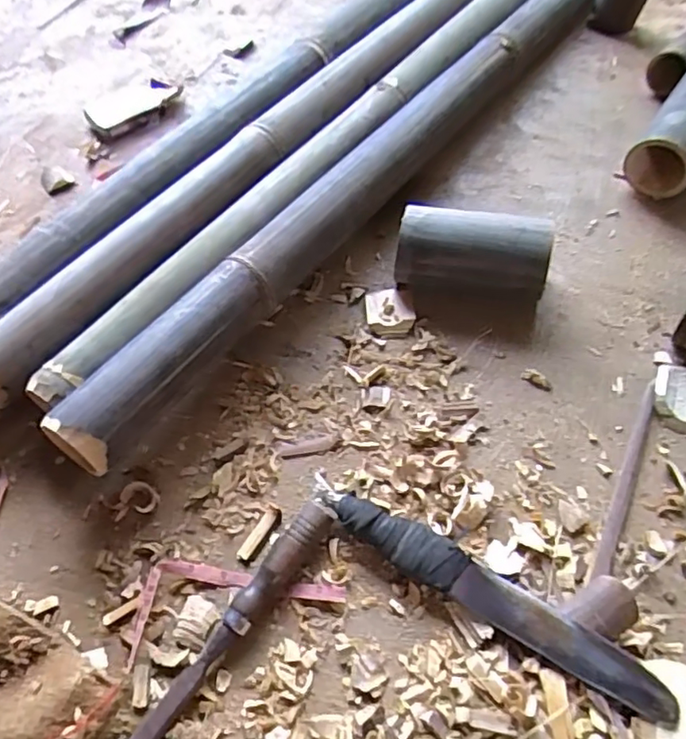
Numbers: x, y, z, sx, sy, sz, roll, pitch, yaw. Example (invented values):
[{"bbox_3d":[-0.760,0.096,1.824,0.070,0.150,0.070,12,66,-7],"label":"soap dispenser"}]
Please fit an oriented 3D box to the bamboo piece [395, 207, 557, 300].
[{"bbox_3d":[0.123,-0.109,0.576,0.143,0.073,0.070,9,57,9],"label":"bamboo piece"}]

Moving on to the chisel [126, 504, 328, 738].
[{"bbox_3d":[-0.090,0.194,0.418,0.021,0.020,0.236,30,62,21],"label":"chisel"}]

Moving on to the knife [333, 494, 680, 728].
[{"bbox_3d":[0.107,0.164,0.432,0.258,0.020,0.037,26,61,19],"label":"knife"}]

